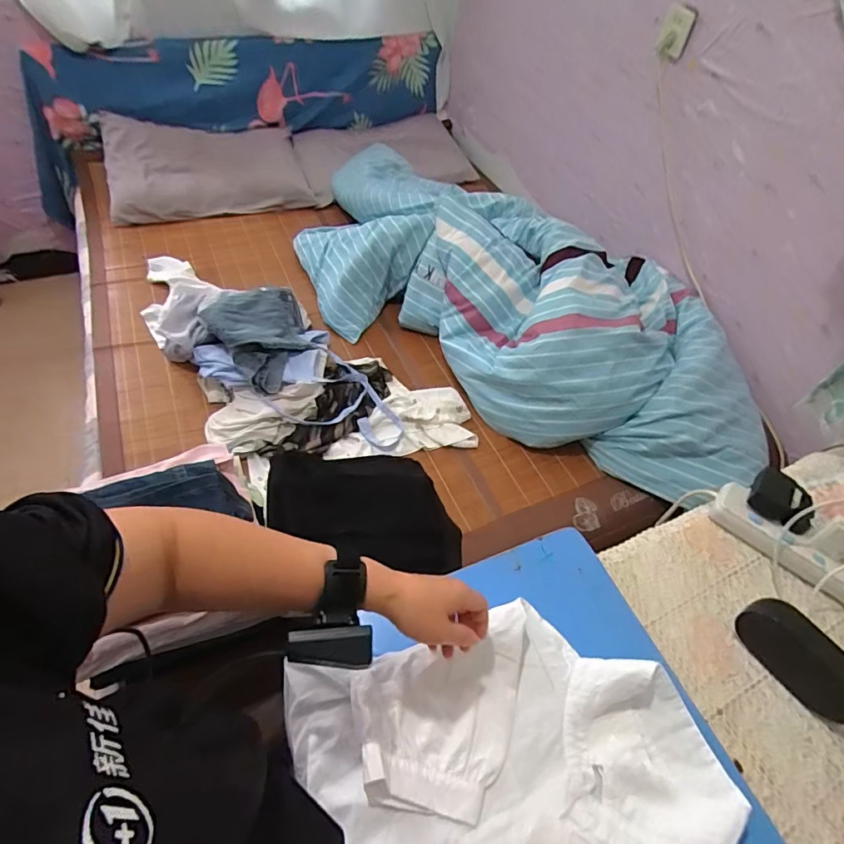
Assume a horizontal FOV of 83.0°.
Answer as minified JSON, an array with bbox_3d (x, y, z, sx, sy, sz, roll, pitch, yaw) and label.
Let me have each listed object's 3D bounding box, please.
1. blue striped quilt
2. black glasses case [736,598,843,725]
[{"bbox_3d":[0.223,-0.404,1.345,1.519,0.270,0.711,34,56,20],"label":"blue striped quilt"},{"bbox_3d":[0.441,0.276,0.558,0.053,0.064,0.134,-26,58,-23],"label":"black glasses case"}]

